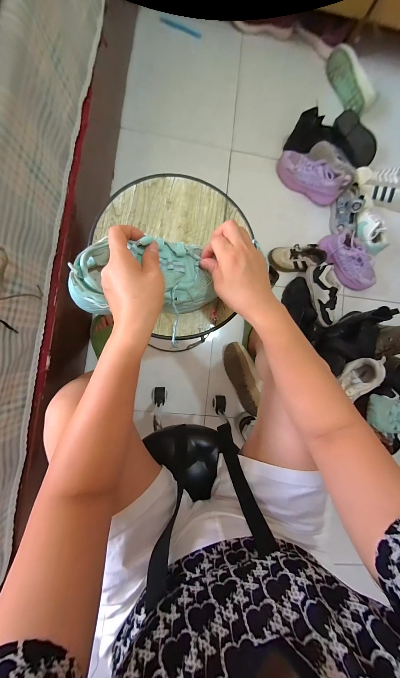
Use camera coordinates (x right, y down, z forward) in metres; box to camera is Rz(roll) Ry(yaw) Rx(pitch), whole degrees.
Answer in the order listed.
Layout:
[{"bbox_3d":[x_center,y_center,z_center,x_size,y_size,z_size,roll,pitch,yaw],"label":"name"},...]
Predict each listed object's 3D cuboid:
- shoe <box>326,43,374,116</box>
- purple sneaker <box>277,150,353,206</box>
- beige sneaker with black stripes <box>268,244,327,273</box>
[{"bbox_3d":[0.583,-1.007,0.866,0.068,0.081,0.252,-33,92,-9],"label":"shoe"},{"bbox_3d":[0.413,-0.606,0.809,0.260,0.110,0.113,44,82,-4],"label":"purple sneaker"},{"bbox_3d":[0.354,-0.297,0.821,0.192,0.067,0.087,-1,86,7],"label":"beige sneaker with black stripes"}]

